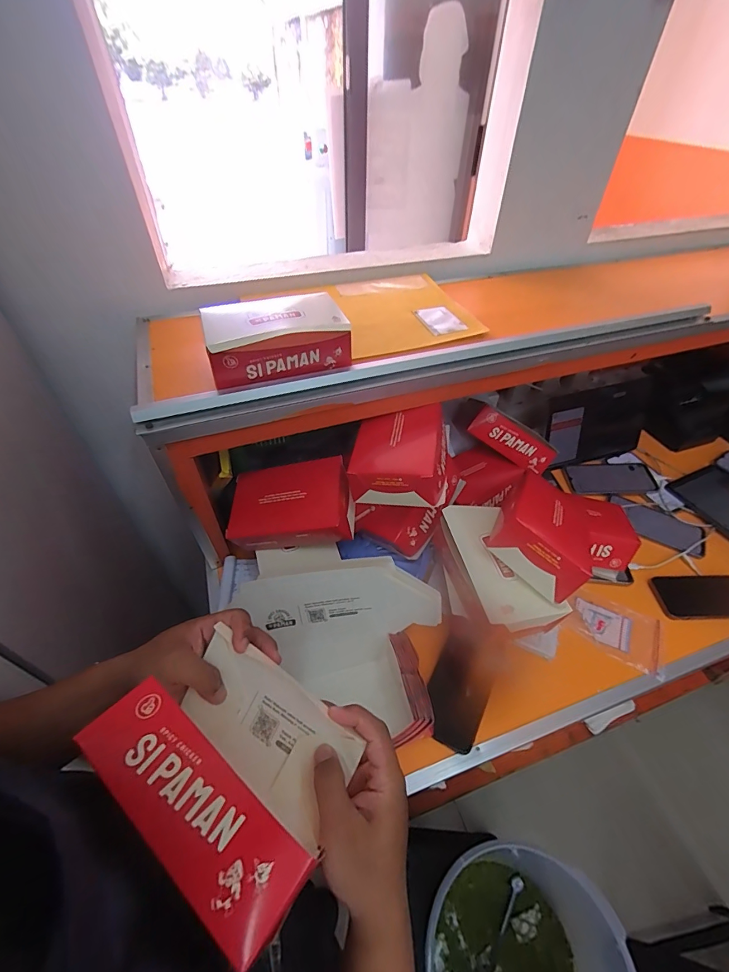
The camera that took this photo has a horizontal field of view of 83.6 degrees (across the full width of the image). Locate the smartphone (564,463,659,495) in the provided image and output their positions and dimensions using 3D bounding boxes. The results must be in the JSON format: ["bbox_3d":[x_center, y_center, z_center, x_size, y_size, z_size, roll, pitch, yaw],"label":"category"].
[{"bbox_3d":[0.519,-0.019,0.860,0.166,0.015,0.087,0,46,-2],"label":"smartphone"}]

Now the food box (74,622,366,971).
[{"bbox_3d":[-0.096,0.215,0.321,0.175,0.110,0.134,27,51,22],"label":"food box"}]

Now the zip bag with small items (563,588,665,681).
[{"bbox_3d":[0.397,0.223,0.646,0.138,0.006,0.097,26,51,22],"label":"zip bag with small items"}]

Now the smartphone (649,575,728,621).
[{"bbox_3d":[0.557,0.183,0.672,0.144,0.015,0.078,2,46,0],"label":"smartphone"}]

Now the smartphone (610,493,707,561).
[{"bbox_3d":[0.555,0.074,0.777,0.162,0.009,0.085,22,50,19],"label":"smartphone"}]

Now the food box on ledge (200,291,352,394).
[{"bbox_3d":[-0.117,-0.196,0.539,0.174,0.076,0.129,-14,48,-14],"label":"food box on ledge"}]

